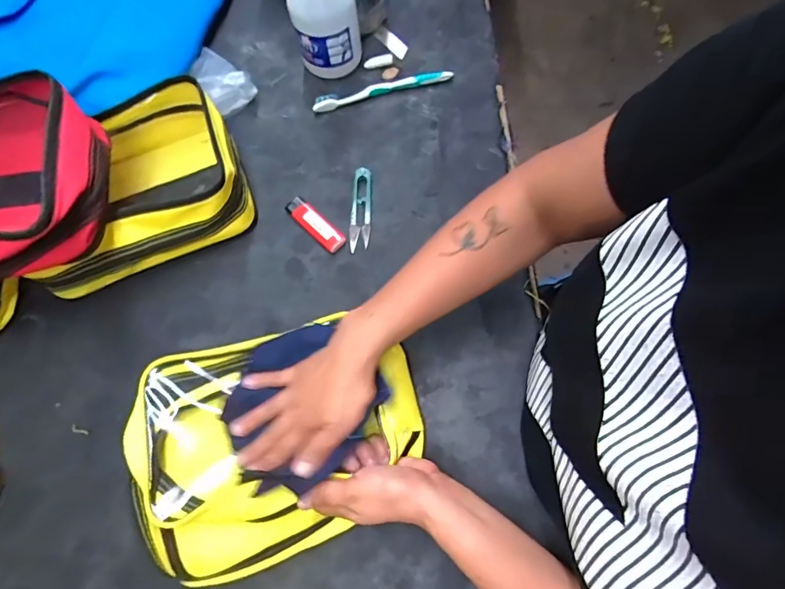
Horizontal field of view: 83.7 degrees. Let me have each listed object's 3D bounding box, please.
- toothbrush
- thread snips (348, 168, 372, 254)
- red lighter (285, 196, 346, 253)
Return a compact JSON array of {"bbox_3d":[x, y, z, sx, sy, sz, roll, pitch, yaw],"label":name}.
[{"bbox_3d":[-0.013,-0.265,0.562,0.179,0.020,0.019,-16,71,-3],"label":"toothbrush"},{"bbox_3d":[-0.036,-0.099,0.507,0.022,0.008,0.102,2,71,4],"label":"thread snips"},{"bbox_3d":[-0.089,-0.081,0.501,0.083,0.008,0.025,42,78,15],"label":"red lighter"}]

